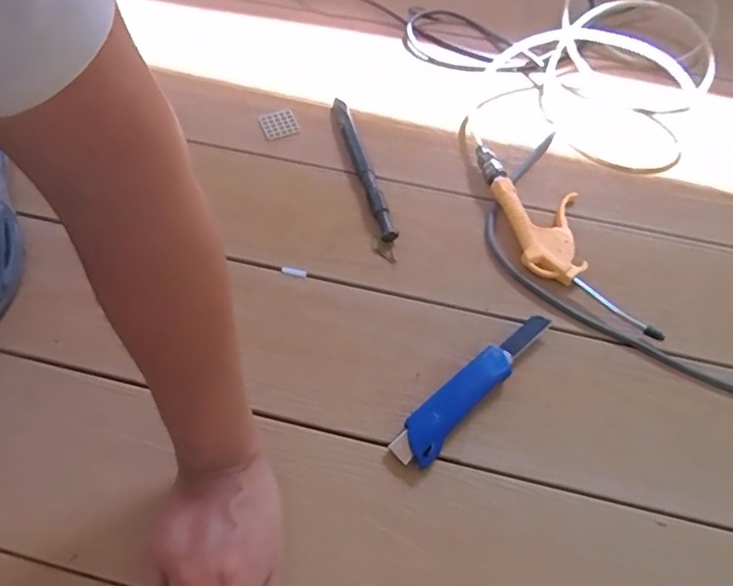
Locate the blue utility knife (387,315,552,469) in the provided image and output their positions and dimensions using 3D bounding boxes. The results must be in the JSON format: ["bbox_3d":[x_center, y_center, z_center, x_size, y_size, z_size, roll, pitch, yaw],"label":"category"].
[{"bbox_3d":[0.097,0.081,0.514,0.035,0.020,0.193,39,64,22],"label":"blue utility knife"}]

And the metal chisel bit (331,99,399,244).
[{"bbox_3d":[-0.005,-0.148,0.658,0.016,0.018,0.220,-14,58,-10],"label":"metal chisel bit"}]

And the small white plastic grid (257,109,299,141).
[{"bbox_3d":[-0.109,-0.208,0.701,0.043,0.005,0.040,-14,58,-11],"label":"small white plastic grid"}]

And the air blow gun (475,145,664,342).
[{"bbox_3d":[0.202,-0.059,0.599,0.092,0.024,0.258,-12,57,-9],"label":"air blow gun"}]

